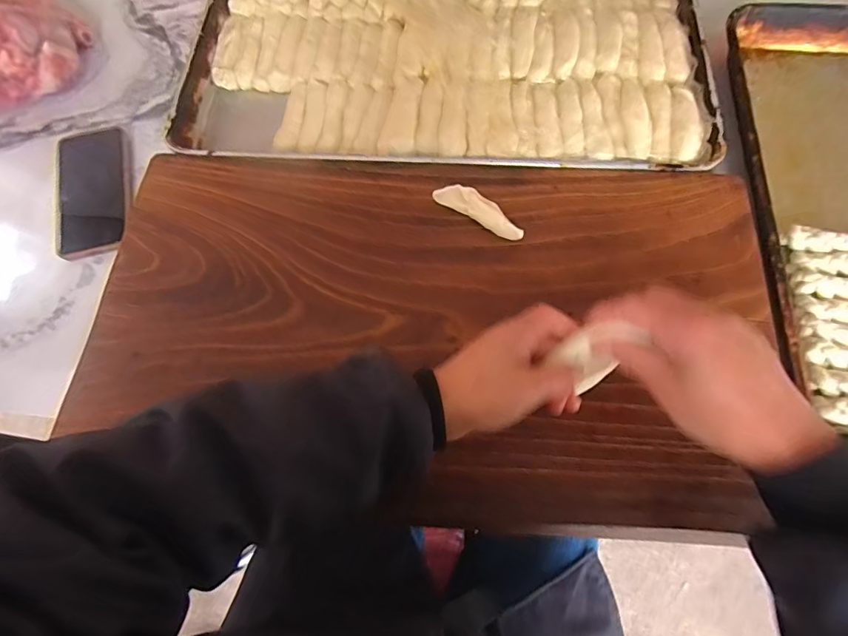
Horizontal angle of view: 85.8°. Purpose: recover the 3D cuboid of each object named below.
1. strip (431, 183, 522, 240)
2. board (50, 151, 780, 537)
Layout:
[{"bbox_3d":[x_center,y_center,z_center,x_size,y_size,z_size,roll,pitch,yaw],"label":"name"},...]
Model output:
[{"bbox_3d":[0.053,-0.102,0.433,0.091,0.016,0.024,34,73,14],"label":"strip"},{"bbox_3d":[-0.002,-0.002,0.405,0.597,0.013,0.324,4,68,3],"label":"board"}]

